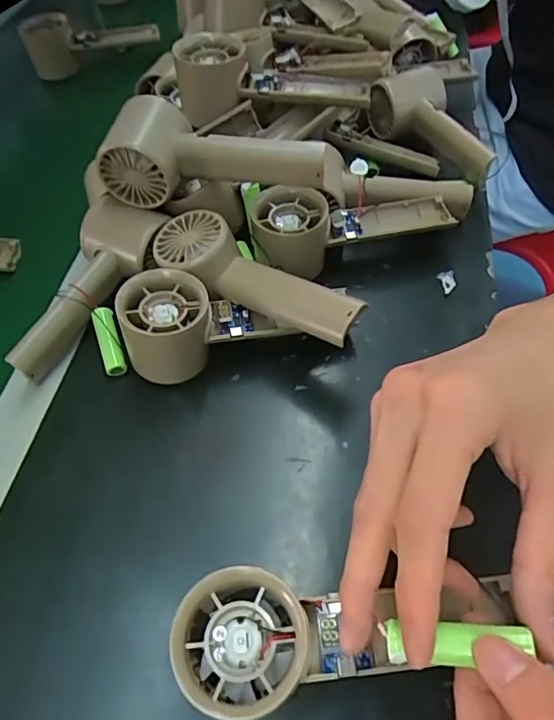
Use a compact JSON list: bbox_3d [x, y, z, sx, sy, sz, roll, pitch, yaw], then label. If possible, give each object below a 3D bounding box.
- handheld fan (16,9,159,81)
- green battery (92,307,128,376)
[{"bbox_3d":[-0.240,-0.415,0.682,0.169,0.054,0.067,-8,54,-5],"label":"handheld fan"},{"bbox_3d":[-0.117,-0.015,0.362,0.015,0.014,0.050,-17,78,-12],"label":"green battery"}]

